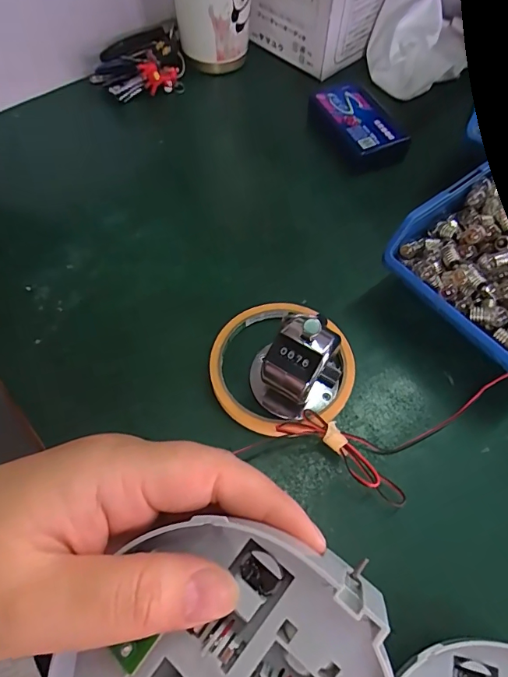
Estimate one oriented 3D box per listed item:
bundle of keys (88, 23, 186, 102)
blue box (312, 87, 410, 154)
[{"bbox_3d":[-0.105,-0.258,0.413,0.092,0.034,0.053,-25,64,-14],"label":"bundle of keys"},{"bbox_3d":[0.090,-0.189,0.385,0.049,0.023,0.088,-23,63,-13],"label":"blue box"}]

